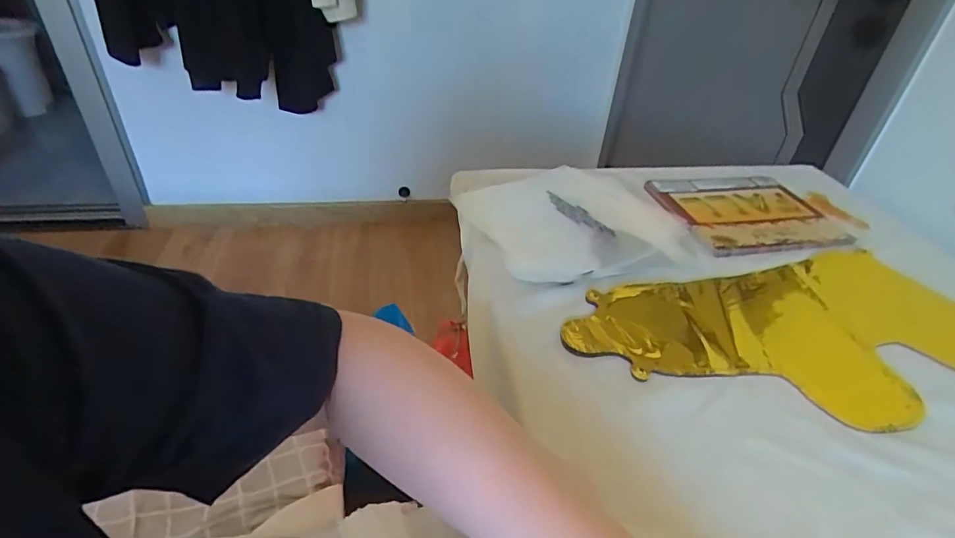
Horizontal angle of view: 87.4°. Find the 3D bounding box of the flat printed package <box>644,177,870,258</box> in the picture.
[{"bbox_3d":[0.366,-0.082,0.654,0.269,0.011,0.182,-5,37,-13],"label":"flat printed package"}]

